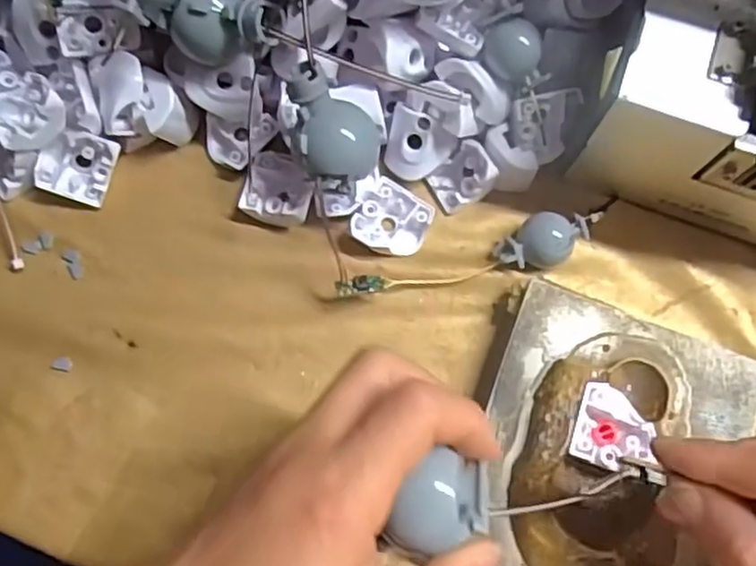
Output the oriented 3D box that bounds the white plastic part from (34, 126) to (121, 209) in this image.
[{"bbox_3d":[-0.137,-0.054,0.312,0.031,0.008,0.032,21,112,-11],"label":"white plastic part"}]

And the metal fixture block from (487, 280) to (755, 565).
[{"bbox_3d":[0.092,0.069,0.276,0.099,0.028,0.113,21,76,5],"label":"metal fixture block"}]

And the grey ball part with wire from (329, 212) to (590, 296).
[{"bbox_3d":[0.037,-0.011,0.308,0.112,0.020,0.022,-10,76,-3],"label":"grey ball part with wire"}]

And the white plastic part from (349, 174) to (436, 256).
[{"bbox_3d":[0.005,-0.027,0.314,0.032,0.015,0.032,33,78,8],"label":"white plastic part"}]

